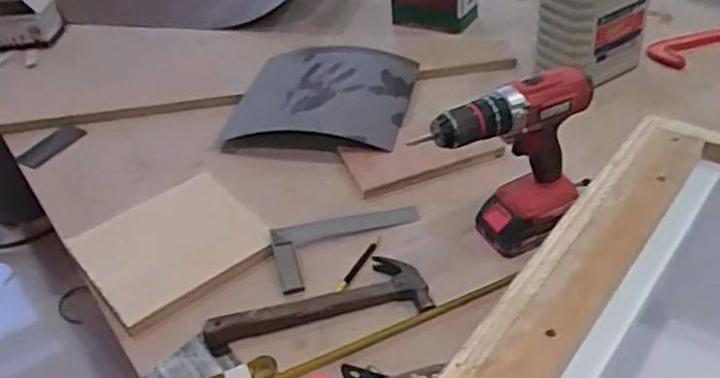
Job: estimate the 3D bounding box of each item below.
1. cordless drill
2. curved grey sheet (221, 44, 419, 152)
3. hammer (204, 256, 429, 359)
[{"bbox_3d":[0.175,-0.023,0.802,0.194,0.210,0.070,-24,41,-20],"label":"cordless drill"},{"bbox_3d":[-0.067,-0.156,1.152,0.296,0.061,0.270,2,39,12],"label":"curved grey sheet"},{"bbox_3d":[-0.052,0.130,0.804,0.257,0.031,0.088,-10,38,-2],"label":"hammer"}]

